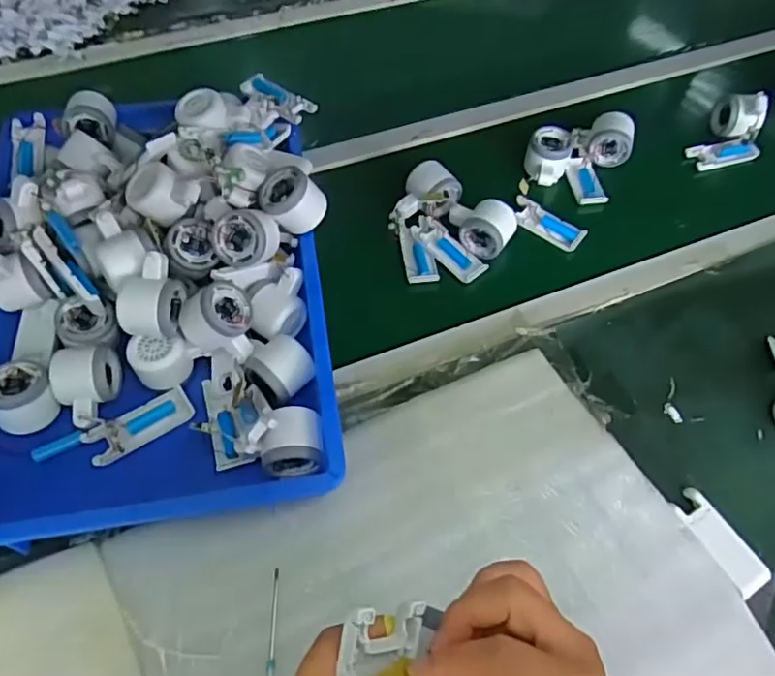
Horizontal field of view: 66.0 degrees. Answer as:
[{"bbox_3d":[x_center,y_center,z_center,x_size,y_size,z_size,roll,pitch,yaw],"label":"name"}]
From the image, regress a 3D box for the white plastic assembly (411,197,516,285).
[{"bbox_3d":[0.099,-0.140,0.755,0.098,0.045,0.105,-38,67,-23],"label":"white plastic assembly"}]

